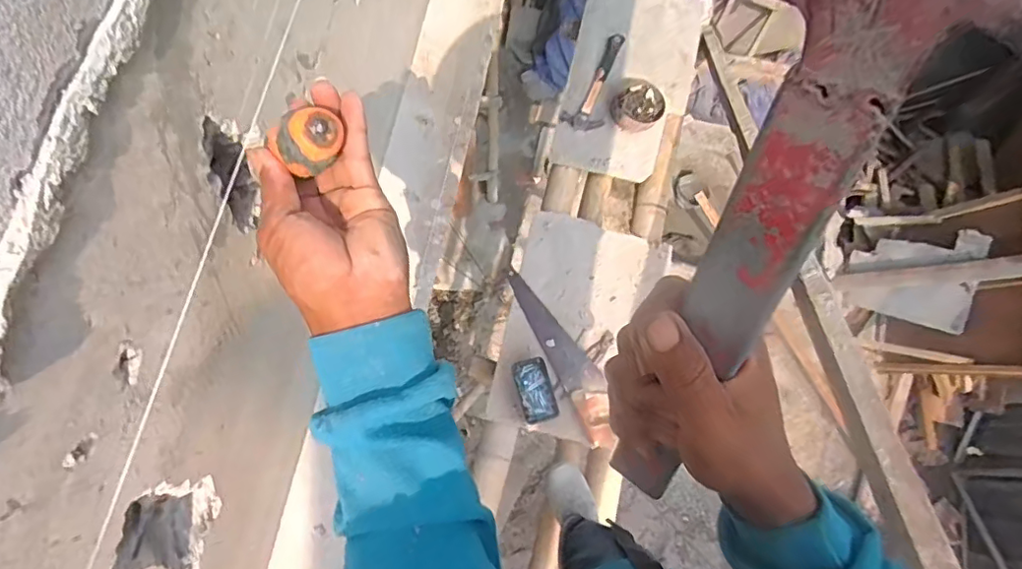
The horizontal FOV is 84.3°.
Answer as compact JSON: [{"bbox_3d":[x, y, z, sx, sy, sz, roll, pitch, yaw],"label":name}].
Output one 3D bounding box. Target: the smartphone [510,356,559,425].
[{"bbox_3d":[0.055,0.244,1.307,0.081,0.010,0.155,-18,58,-2],"label":"smartphone"}]

